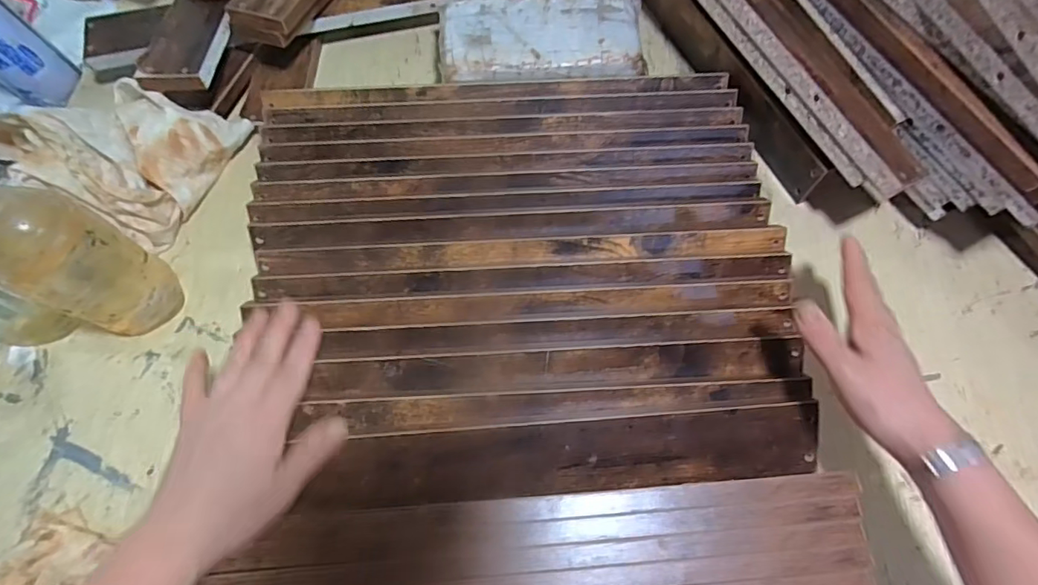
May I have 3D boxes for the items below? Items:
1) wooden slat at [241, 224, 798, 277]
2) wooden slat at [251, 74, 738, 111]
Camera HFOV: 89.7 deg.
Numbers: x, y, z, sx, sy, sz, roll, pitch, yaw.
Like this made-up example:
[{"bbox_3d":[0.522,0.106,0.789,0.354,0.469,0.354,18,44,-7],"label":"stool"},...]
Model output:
[{"bbox_3d":[0.008,-0.037,0.461,0.458,0.013,0.026,-4,66,-2],"label":"wooden slat"},{"bbox_3d":[-0.019,-0.203,0.523,0.457,0.009,0.024,-4,66,-2],"label":"wooden slat"}]

